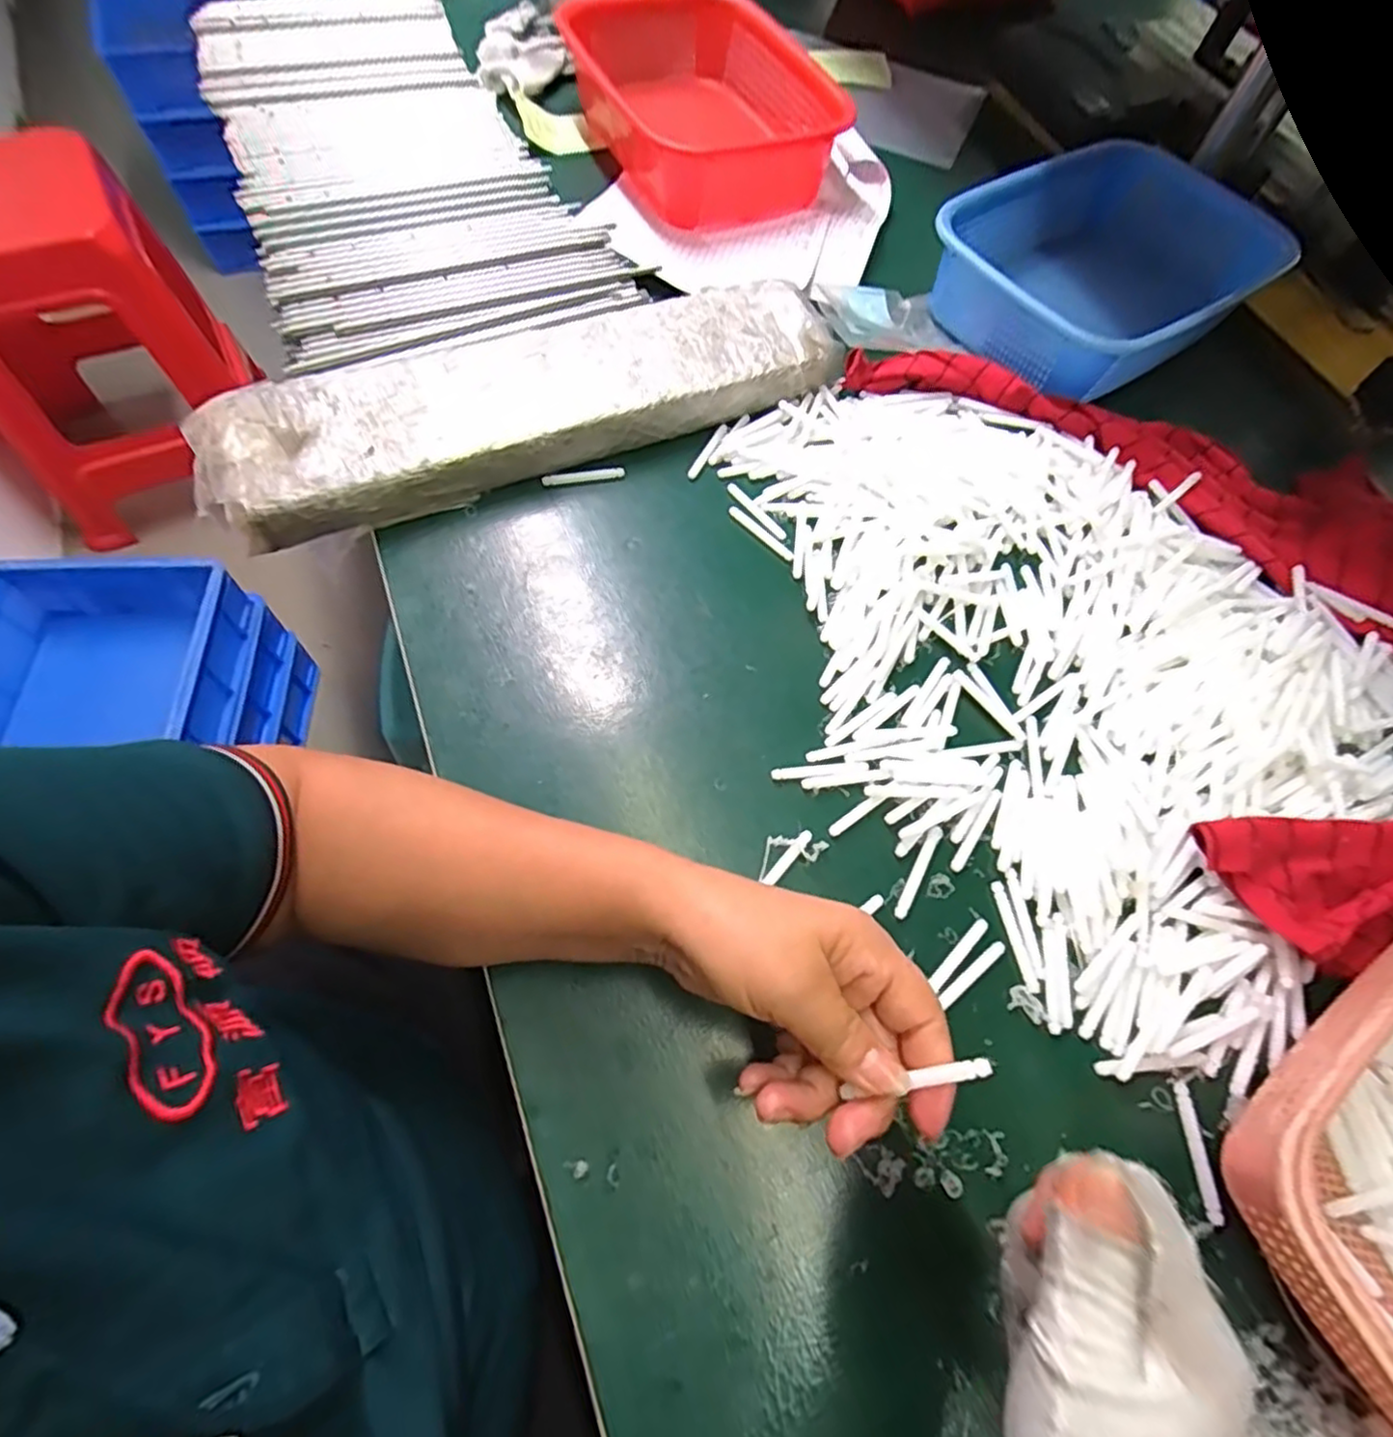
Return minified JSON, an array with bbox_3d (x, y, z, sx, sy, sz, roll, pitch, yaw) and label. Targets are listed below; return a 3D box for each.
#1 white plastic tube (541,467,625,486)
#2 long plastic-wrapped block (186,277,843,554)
[{"bbox_3d":[-0.082,-0.176,0.492,0.059,0.008,0.007,-13,66,-9],"label":"white plastic tube"},{"bbox_3d":[-0.113,-0.238,0.495,0.446,0.052,0.114,-23,68,-14],"label":"long plastic-wrapped block"}]

